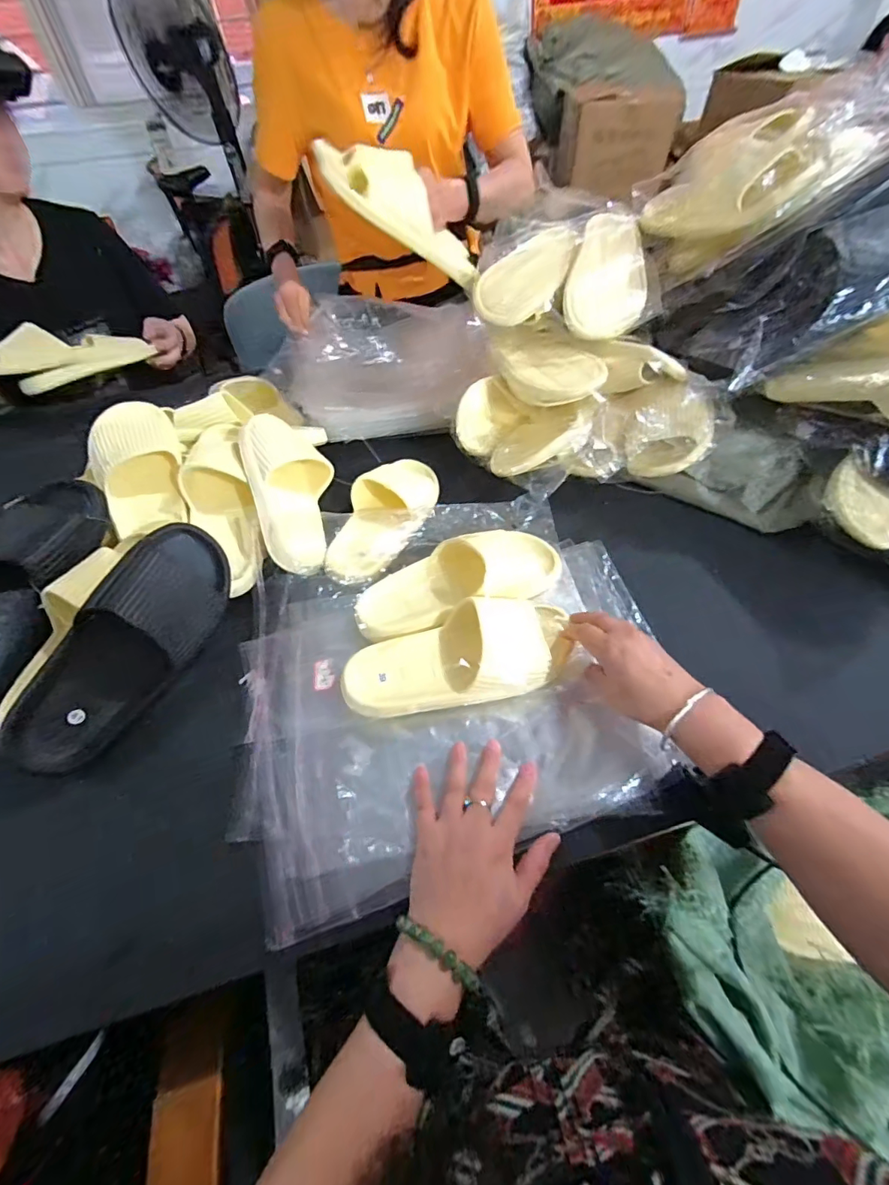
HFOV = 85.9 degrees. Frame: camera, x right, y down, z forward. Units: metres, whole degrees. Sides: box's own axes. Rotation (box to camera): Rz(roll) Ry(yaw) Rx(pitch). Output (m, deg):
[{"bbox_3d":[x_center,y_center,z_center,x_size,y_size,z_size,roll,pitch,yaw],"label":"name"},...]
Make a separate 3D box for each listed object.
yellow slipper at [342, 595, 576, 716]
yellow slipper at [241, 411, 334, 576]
[{"bbox_3d":[0.014,0.067,0.493,0.233,0.057,0.095,-15,52,0],"label":"yellow slipper"},{"bbox_3d":[-0.197,-0.138,0.618,0.101,0.070,0.241,-12,70,-6],"label":"yellow slipper"}]

